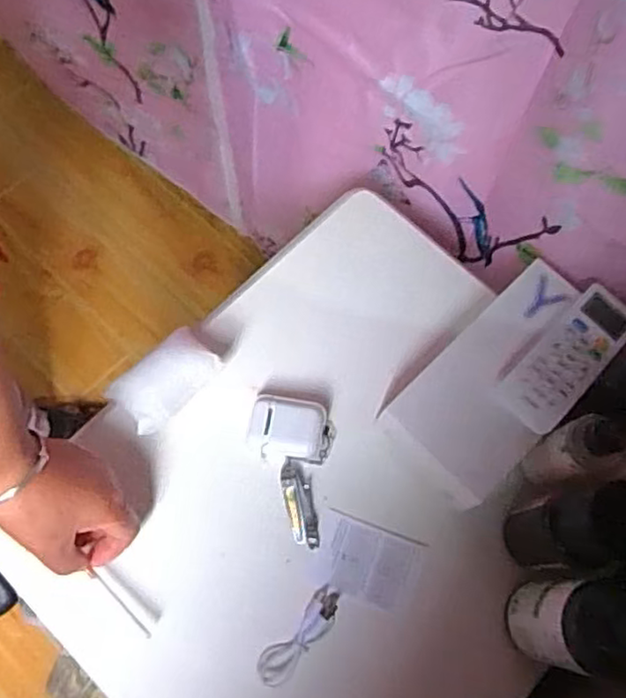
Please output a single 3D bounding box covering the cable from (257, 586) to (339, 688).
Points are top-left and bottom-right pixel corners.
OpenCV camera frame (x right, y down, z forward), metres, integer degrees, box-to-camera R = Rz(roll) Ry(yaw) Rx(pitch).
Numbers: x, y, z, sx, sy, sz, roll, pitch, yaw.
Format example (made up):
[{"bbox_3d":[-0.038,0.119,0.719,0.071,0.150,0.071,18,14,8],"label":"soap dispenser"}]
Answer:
[{"bbox_3d":[-0.009,0.210,0.477,0.024,0.020,0.077,42,74,11],"label":"cable"}]

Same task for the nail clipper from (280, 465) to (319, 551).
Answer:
[{"bbox_3d":[-0.010,0.122,0.505,0.021,0.018,0.063,-11,71,-6],"label":"nail clipper"}]

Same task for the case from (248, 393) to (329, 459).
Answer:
[{"bbox_3d":[-0.020,0.063,0.519,0.057,0.028,0.045,9,70,0],"label":"case"}]

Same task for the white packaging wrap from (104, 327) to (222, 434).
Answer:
[{"bbox_3d":[-0.113,0.027,0.512,0.051,0.053,0.078,43,74,12],"label":"white packaging wrap"}]

